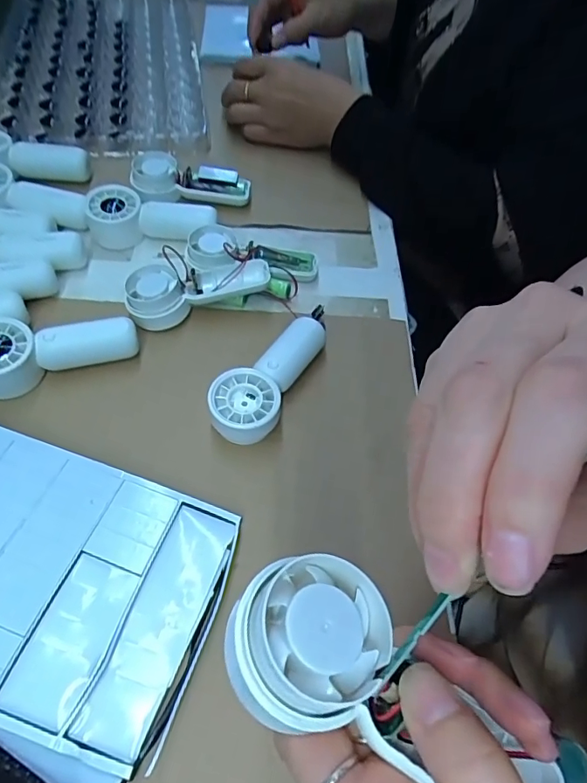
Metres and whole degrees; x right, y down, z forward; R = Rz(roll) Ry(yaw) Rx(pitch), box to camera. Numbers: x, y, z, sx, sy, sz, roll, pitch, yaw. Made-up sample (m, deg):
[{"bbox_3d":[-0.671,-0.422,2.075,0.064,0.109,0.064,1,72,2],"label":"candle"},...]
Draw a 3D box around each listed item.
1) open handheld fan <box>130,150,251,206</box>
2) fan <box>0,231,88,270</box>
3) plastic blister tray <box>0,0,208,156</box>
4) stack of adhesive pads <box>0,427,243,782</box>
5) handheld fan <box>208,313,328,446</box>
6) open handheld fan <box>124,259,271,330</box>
[{"bbox_3d":[-0.096,-0.202,0.461,0.107,0.028,0.033,0,57,-5],"label":"open handheld fan"},{"bbox_3d":[-0.231,-0.108,0.395,0.111,0.032,0.048,-1,57,-5],"label":"fan"},{"bbox_3d":[-0.231,-0.414,0.597,0.219,0.018,0.397,-6,58,-9],"label":"plastic blister tray"},{"bbox_3d":[-0.187,0.084,0.270,0.290,0.027,0.135,19,57,7],"label":"stack of adhesive pads"},{"bbox_3d":[-0.019,-0.010,0.347,0.046,0.032,0.109,24,58,10],"label":"handheld fan"},{"bbox_3d":[-0.074,-0.076,0.384,0.107,0.034,0.044,-7,58,-10],"label":"open handheld fan"}]

